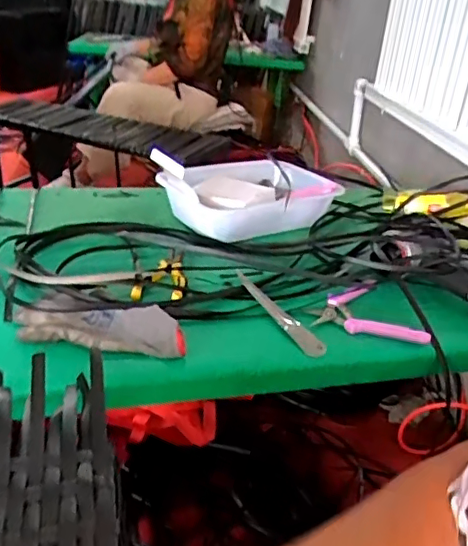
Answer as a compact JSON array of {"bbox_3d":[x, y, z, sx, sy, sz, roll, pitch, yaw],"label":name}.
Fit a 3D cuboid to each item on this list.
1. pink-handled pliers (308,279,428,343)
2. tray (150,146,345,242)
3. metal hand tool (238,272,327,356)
[{"bbox_3d":[0.165,0.043,0.695,0.136,0.018,0.098,7,30,1],"label":"pink-handled pliers"},{"bbox_3d":[0.017,-0.132,0.920,0.287,0.110,0.171,-9,33,-24],"label":"tray"},{"bbox_3d":[0.052,0.046,0.688,0.022,0.006,0.185,-24,41,-19],"label":"metal hand tool"}]

